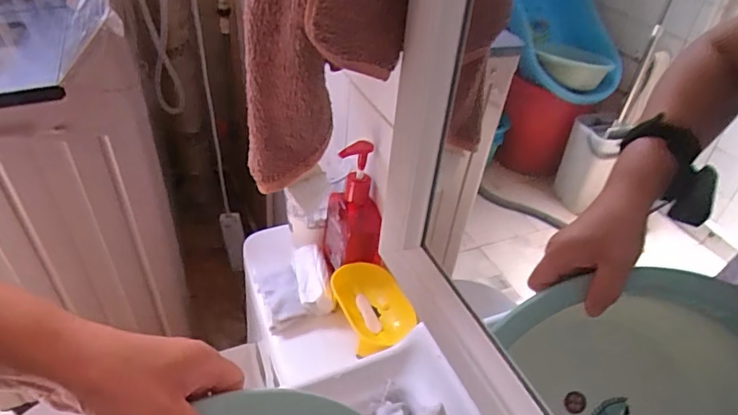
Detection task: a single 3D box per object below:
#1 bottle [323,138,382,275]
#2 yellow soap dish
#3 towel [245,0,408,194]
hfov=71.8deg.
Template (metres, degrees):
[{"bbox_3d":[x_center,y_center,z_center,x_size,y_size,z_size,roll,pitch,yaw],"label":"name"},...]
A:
[{"bbox_3d":[-0.027,-0.005,0.755,0.074,0.202,0.075,-14,41,-19],"label":"bottle"},{"bbox_3d":[0.007,0.142,0.719,0.094,0.042,0.158,-13,41,-17],"label":"yellow soap dish"},{"bbox_3d":[-0.032,-0.108,0.315,0.088,0.232,0.078,10,34,-24],"label":"towel"}]

